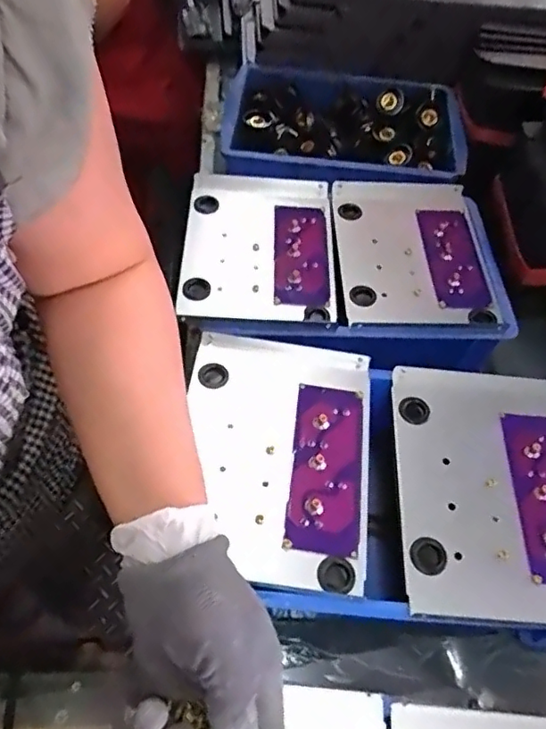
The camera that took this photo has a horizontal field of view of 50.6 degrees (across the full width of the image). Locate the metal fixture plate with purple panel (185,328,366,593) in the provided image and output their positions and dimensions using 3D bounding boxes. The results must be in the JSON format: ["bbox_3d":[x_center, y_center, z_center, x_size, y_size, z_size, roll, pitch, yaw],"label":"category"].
[{"bbox_3d":[0.001,0.069,0.452,0.140,0.021,0.198,6,55,1],"label":"metal fixture plate with purple panel"}]

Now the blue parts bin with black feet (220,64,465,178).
[{"bbox_3d":[0.086,-0.290,0.740,0.289,0.061,0.209,5,55,0],"label":"blue parts bin with black feet"}]

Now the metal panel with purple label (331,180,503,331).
[{"bbox_3d":[0.140,-0.117,0.587,0.144,0.023,0.204,1,55,-3],"label":"metal panel with purple label"}]

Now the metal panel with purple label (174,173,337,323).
[{"bbox_3d":[-0.015,-0.123,0.587,0.146,0.024,0.199,2,55,-2],"label":"metal panel with purple label"}]

